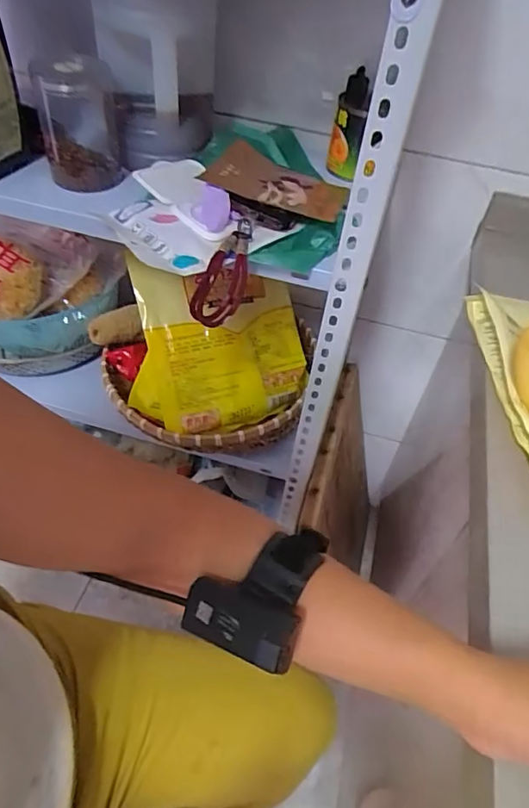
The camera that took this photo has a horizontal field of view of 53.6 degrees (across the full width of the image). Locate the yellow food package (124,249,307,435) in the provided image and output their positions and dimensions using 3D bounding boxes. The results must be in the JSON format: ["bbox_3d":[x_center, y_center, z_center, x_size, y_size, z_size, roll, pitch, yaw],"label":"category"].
[{"bbox_3d":[-0.071,-0.078,0.802,0.254,0.087,0.232,-3,90,-25],"label":"yellow food package"}]

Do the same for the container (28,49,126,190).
[{"bbox_3d":[-0.216,-0.330,0.613,0.084,0.123,0.100,-9,49,-14],"label":"container"}]

